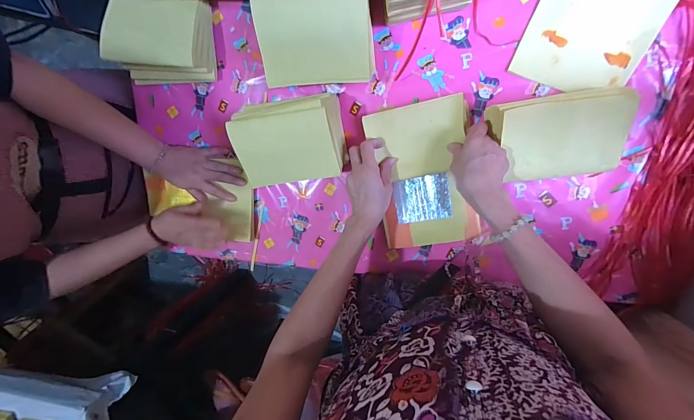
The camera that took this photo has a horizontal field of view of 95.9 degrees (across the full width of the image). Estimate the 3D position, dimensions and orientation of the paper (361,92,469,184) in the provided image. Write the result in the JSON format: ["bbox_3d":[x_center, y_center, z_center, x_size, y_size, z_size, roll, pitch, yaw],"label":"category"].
[{"bbox_3d":[0.115,-0.112,0.505,0.156,0.026,0.114,-10,96,8],"label":"paper"}]

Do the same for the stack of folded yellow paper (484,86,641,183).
[{"bbox_3d":[0.299,-0.105,0.450,0.163,0.033,0.117,-5,121,16],"label":"stack of folded yellow paper"}]

